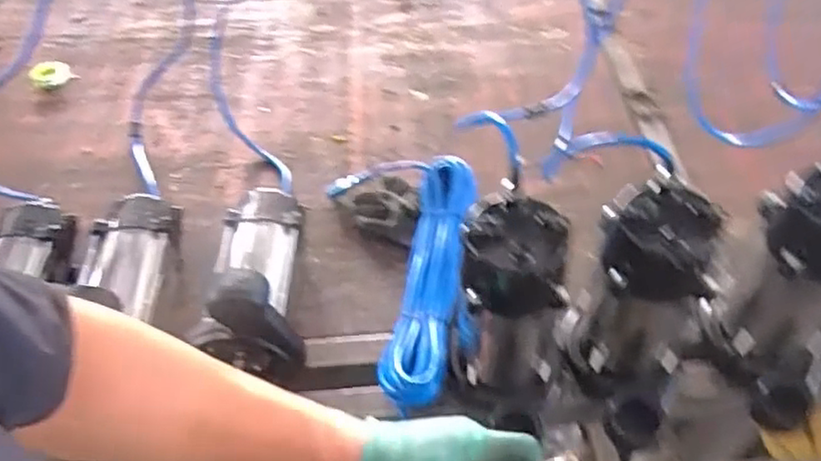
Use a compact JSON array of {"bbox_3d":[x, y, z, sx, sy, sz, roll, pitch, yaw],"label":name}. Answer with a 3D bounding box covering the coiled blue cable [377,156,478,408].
[{"bbox_3d":[0.027,0.050,0.782,0.067,0.080,0.357,6,50,8],"label":"coiled blue cable"}]

